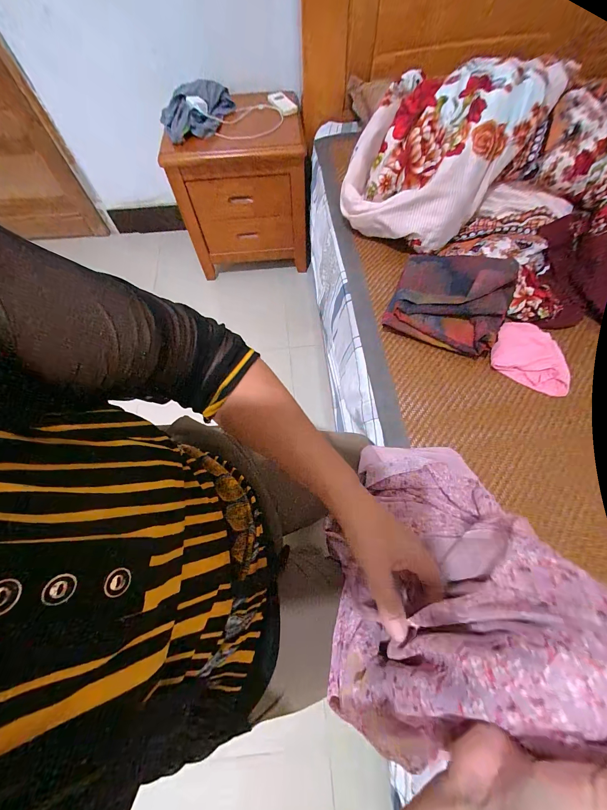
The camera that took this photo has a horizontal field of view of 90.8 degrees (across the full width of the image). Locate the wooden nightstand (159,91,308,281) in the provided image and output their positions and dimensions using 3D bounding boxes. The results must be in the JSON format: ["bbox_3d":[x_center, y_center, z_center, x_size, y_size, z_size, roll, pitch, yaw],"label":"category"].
[{"bbox_3d":[-0.261,-0.882,1.275,0.515,0.499,0.368,-8,66,-2],"label":"wooden nightstand"}]

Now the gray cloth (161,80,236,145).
[{"bbox_3d":[-0.384,-1.074,1.078,0.257,0.081,0.298,-16,66,-6],"label":"gray cloth"}]

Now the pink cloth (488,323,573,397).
[{"bbox_3d":[0.457,-0.099,0.599,0.147,0.032,0.117,26,69,12],"label":"pink cloth"}]

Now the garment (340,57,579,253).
[{"bbox_3d":[0.286,-0.545,0.659,0.350,0.210,0.298,24,68,12],"label":"garment"}]

